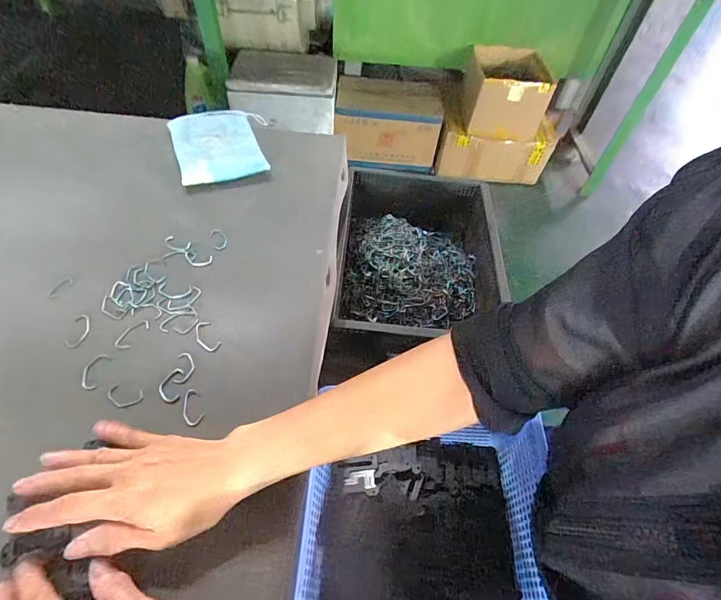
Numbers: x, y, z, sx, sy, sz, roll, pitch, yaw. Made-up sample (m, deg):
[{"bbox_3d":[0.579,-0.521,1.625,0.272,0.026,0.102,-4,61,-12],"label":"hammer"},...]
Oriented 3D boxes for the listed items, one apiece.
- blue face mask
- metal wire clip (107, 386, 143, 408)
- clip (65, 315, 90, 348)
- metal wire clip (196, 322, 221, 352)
[{"bbox_3d":[-0.202,-0.231,0.588,0.135,0.030,0.153,-15,55,-15],"label":"blue face mask"},{"bbox_3d":[-0.213,0.087,0.359,0.031,0.004,0.018,10,52,4],"label":"metal wire clip"},{"bbox_3d":[-0.281,0.030,0.398,0.017,0.004,0.037,1,52,-3],"label":"clip"},{"bbox_3d":[-0.156,0.037,0.404,0.019,0.004,0.041,-27,59,-23],"label":"metal wire clip"}]

